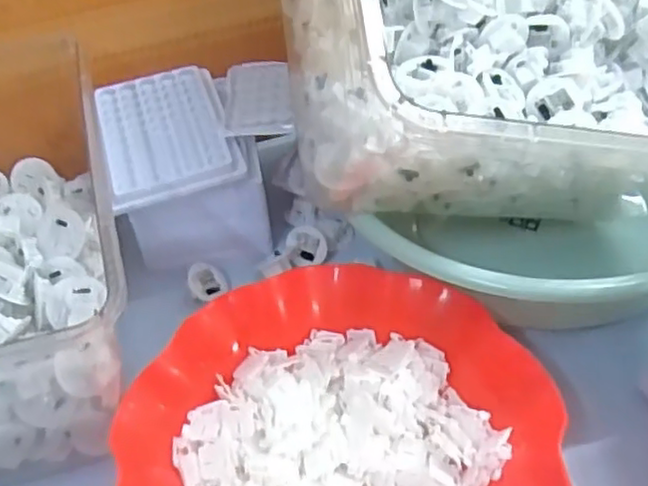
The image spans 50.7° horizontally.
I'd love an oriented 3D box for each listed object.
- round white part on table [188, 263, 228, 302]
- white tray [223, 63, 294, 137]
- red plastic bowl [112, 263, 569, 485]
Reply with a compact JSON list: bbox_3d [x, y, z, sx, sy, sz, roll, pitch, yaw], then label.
[{"bbox_3d":[-0.086,0.028,0.500,0.025,0.029,0.008,-27,24,-29],"label":"round white part on table"},{"bbox_3d":[-0.048,-0.108,0.507,0.048,0.006,0.082,-6,46,0],"label":"white tray"},{"bbox_3d":[0.008,0.118,0.368,0.216,0.060,0.214,-3,46,3],"label":"red plastic bowl"}]

